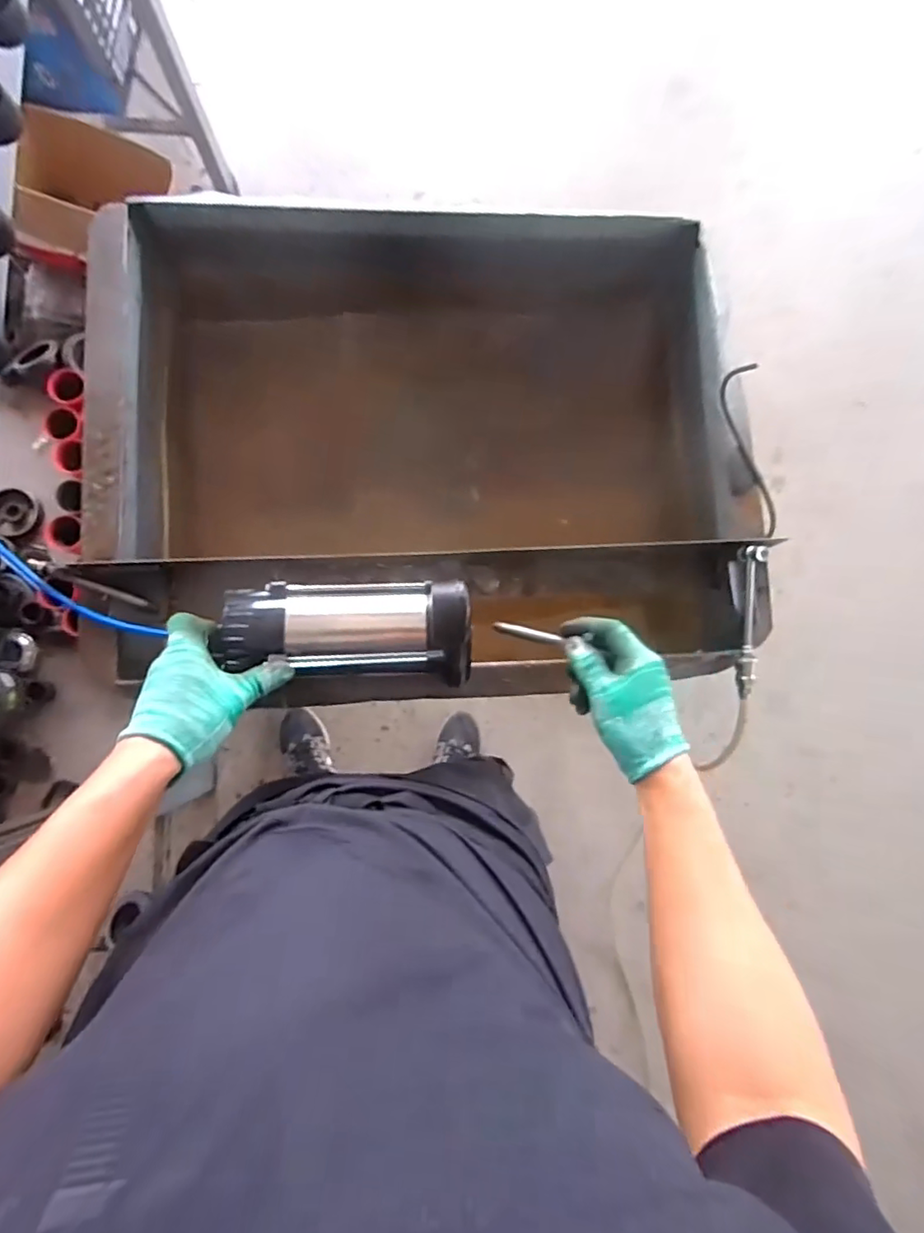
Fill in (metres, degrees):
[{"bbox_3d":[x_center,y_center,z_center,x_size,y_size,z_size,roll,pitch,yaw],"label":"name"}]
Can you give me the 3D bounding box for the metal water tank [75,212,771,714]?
[{"bbox_3d":[-0.037,-0.207,0.777,0.766,0.267,0.597,-2,84,-5],"label":"metal water tank"}]

